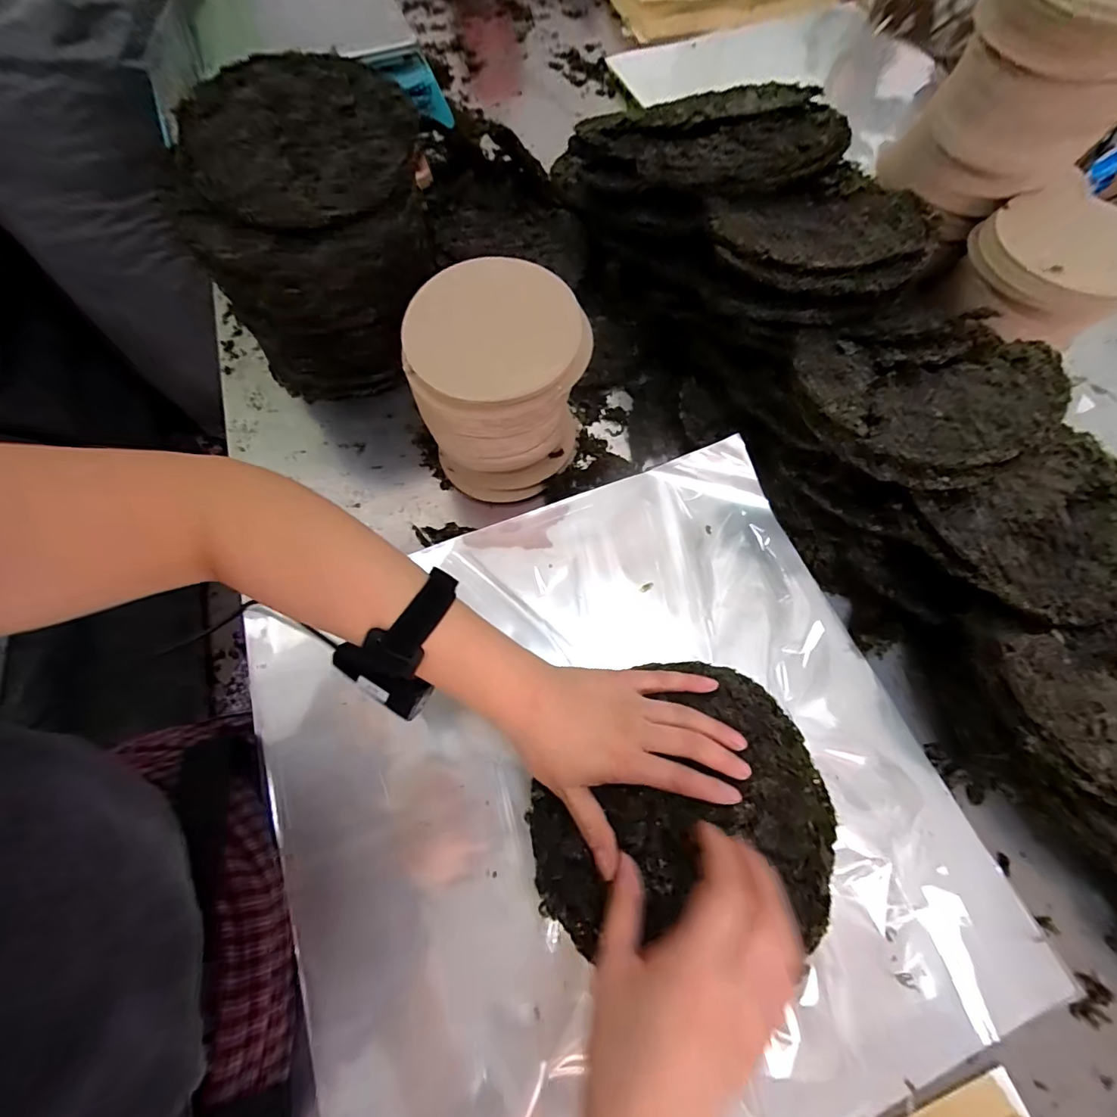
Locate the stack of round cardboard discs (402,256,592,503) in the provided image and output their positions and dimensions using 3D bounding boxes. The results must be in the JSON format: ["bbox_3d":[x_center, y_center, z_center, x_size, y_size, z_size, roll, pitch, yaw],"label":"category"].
[{"bbox_3d":[-0.050,-0.150,0.454,0.149,0.167,0.143,-15,68,-6],"label":"stack of round cardboard discs"}]

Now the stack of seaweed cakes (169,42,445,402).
[{"bbox_3d":[-0.228,-0.310,0.497,0.200,0.216,0.226,-1,67,0],"label":"stack of seaweed cakes"}]

